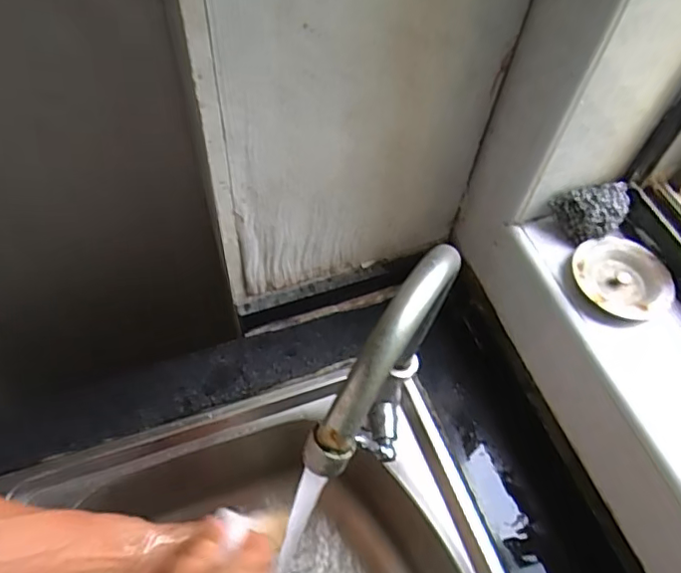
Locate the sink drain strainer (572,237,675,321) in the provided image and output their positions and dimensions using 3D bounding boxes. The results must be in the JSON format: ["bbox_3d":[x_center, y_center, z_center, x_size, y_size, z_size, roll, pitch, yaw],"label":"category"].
[{"bbox_3d":[0.243,-0.008,0.491,0.081,0.013,0.078,1,58,-2],"label":"sink drain strainer"}]

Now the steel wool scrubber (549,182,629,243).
[{"bbox_3d":[0.224,-0.063,0.505,0.063,0.045,0.039,-5,58,-6],"label":"steel wool scrubber"}]

